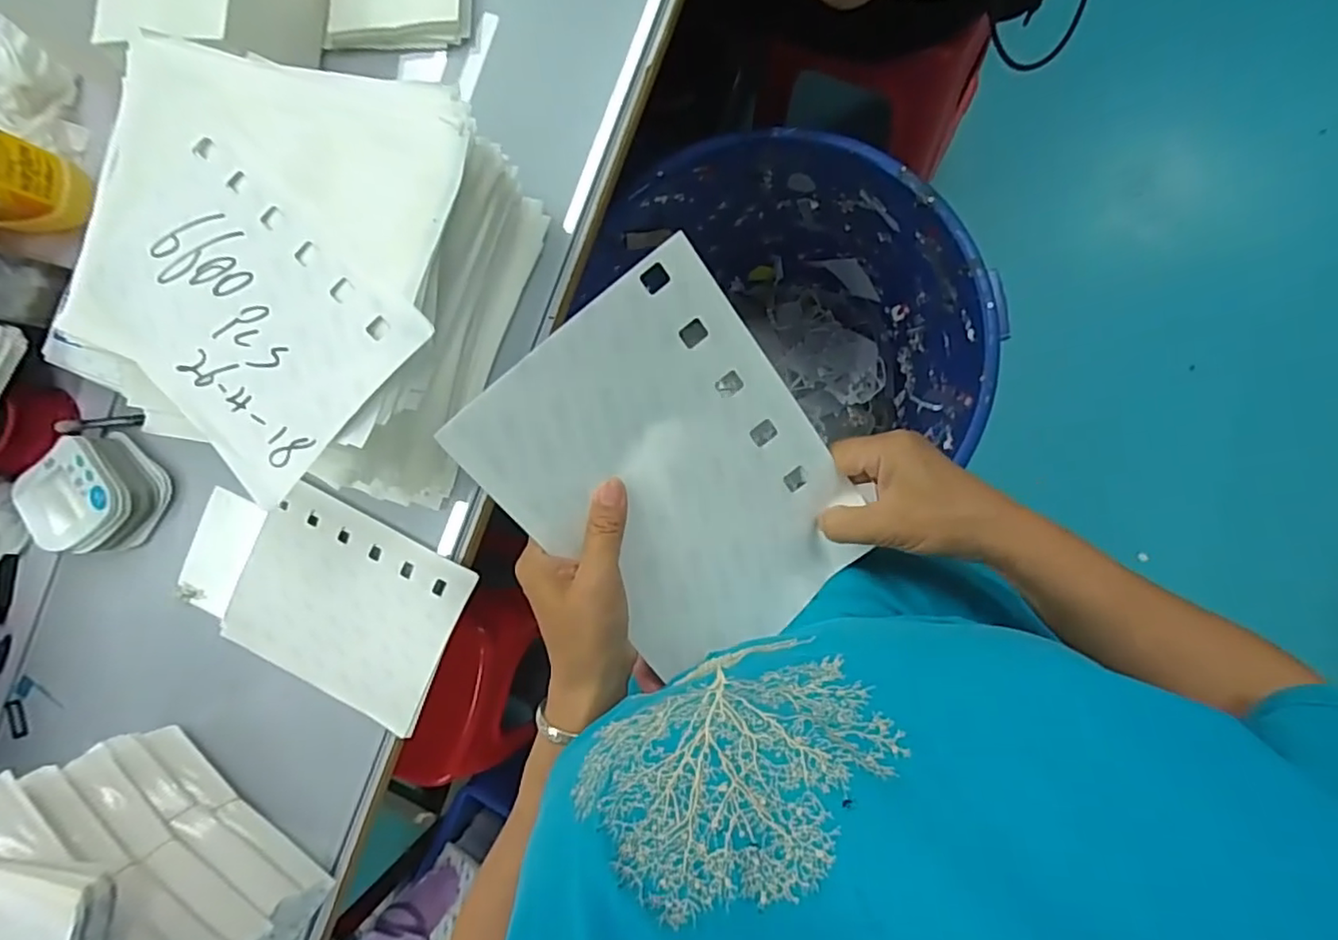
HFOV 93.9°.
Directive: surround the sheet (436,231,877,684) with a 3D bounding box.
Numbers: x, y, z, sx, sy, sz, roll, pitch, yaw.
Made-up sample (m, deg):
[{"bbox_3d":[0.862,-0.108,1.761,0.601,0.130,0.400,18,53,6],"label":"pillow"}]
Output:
[{"bbox_3d":[0.009,0.007,0.366,0.167,0.012,0.219,-42,108,-7],"label":"sheet"}]

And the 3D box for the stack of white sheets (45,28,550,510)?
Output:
[{"bbox_3d":[-0.279,-0.136,0.510,0.262,0.175,0.285,13,91,9],"label":"stack of white sheets"}]

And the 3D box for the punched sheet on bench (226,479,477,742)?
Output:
[{"bbox_3d":[-0.311,0.128,0.603,0.215,0.010,0.169,24,91,7],"label":"punched sheet on bench"}]

